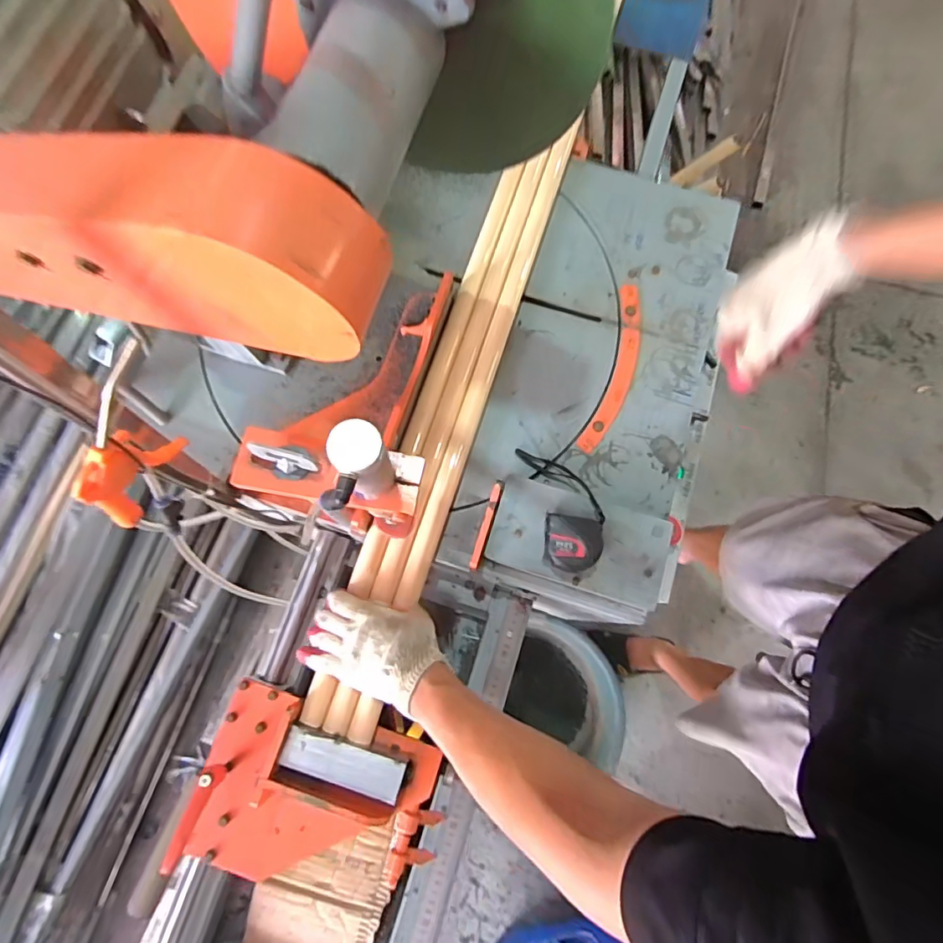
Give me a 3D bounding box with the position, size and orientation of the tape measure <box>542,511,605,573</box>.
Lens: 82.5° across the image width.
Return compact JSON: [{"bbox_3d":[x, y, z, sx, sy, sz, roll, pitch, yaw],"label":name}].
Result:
[{"bbox_3d":[0.112,0.081,0.598,0.064,0.032,0.059,8,75,3],"label":"tape measure"}]

